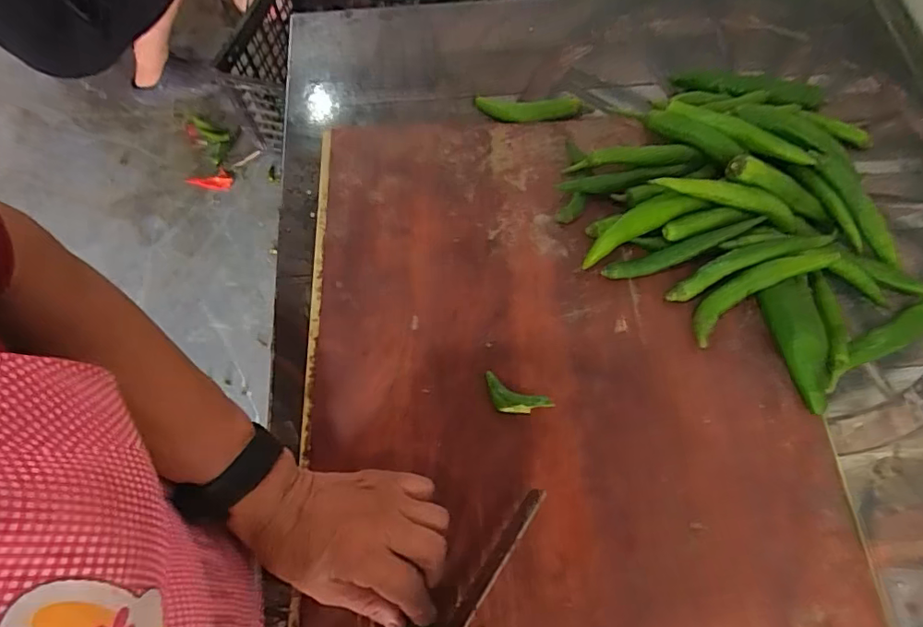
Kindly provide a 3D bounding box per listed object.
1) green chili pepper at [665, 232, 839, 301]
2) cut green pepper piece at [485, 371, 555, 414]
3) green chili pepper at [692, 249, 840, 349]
[{"bbox_3d":[0.235,-0.043,0.426,0.137,0.013,0.020,-21,69,5],"label":"green chili pepper"},{"bbox_3d":[0.039,0.065,0.391,0.053,0.011,0.023,26,68,9],"label":"cut green pepper piece"},{"bbox_3d":[0.236,-0.019,0.414,0.118,0.013,0.033,-31,70,7],"label":"green chili pepper"}]

